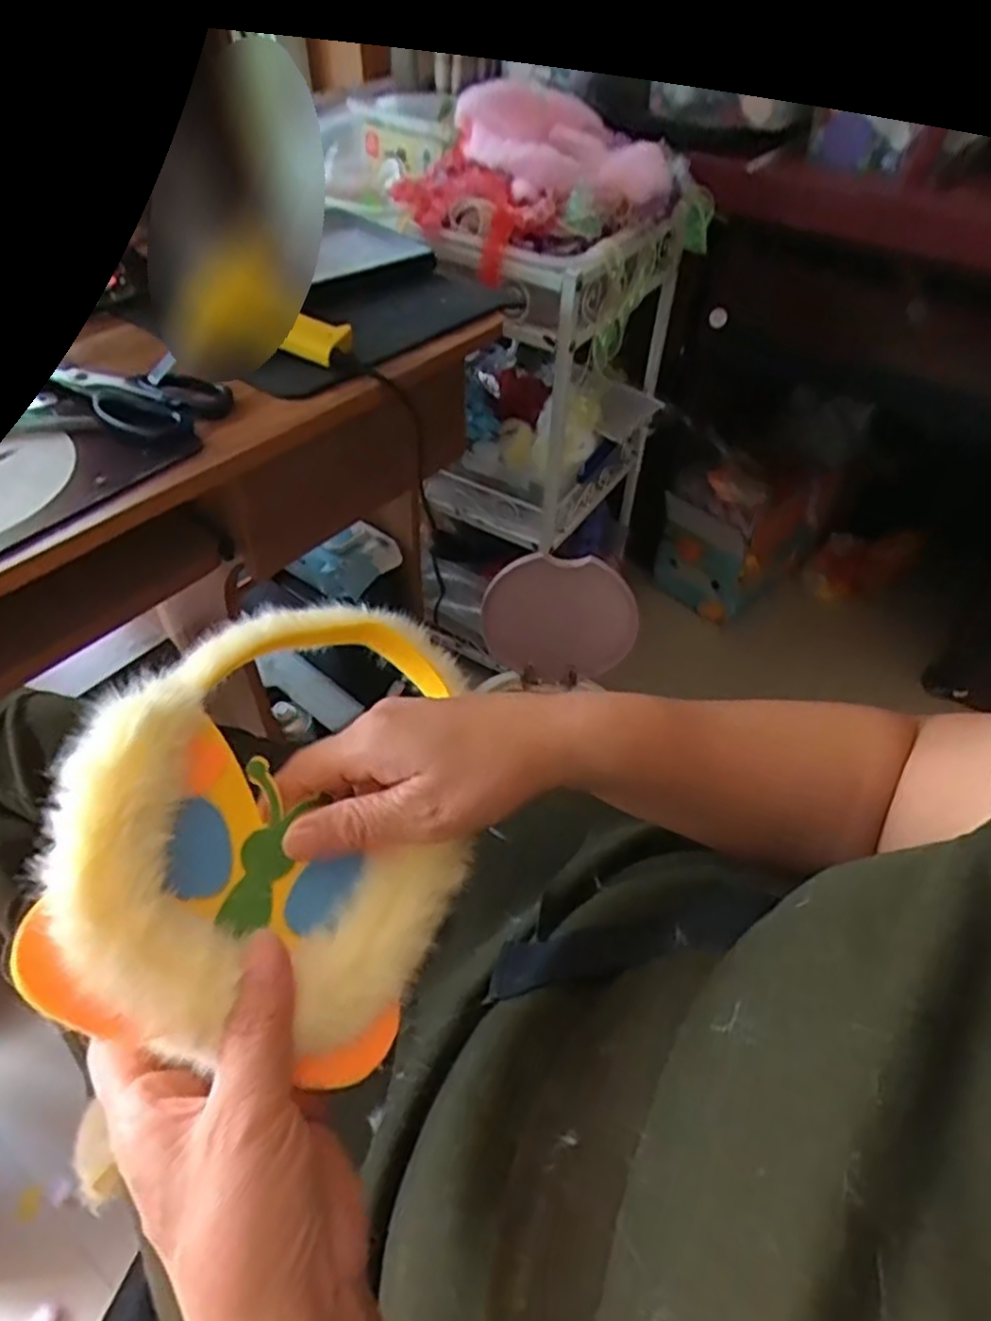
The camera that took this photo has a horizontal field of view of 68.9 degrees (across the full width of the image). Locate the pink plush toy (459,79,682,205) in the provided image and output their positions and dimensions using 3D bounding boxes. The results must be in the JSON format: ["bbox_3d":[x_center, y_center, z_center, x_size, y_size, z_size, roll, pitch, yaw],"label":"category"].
[{"bbox_3d":[0.075,-0.586,0.827,0.234,0.075,0.163,32,53,25],"label":"pink plush toy"}]

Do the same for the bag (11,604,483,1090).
[{"bbox_3d":[-0.089,0.053,0.309,0.156,0.056,0.210,23,56,-18],"label":"bag"}]

